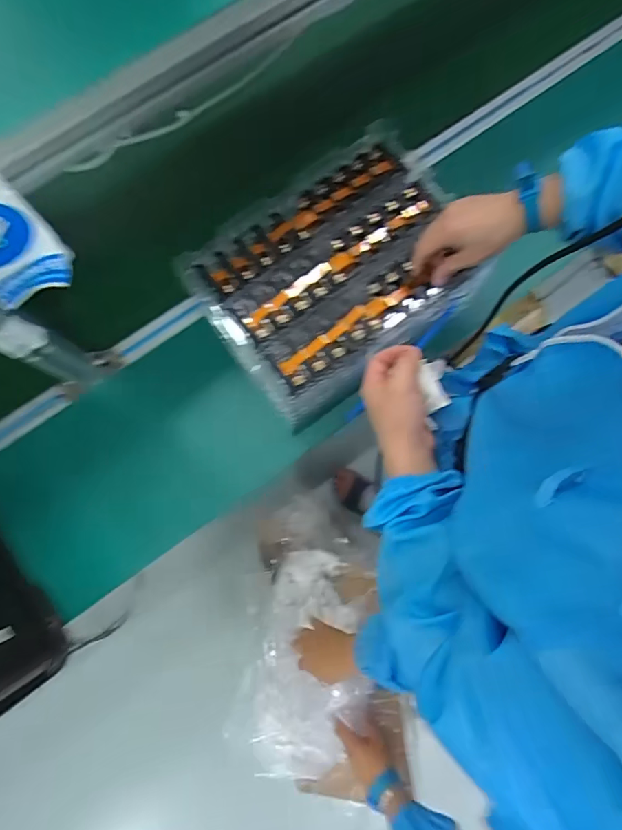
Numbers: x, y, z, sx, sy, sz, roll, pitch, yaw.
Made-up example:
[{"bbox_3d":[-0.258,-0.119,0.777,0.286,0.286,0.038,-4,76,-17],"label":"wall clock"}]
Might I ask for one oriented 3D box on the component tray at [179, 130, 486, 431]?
[{"bbox_3d":[0.038,-0.212,0.676,0.371,0.041,0.296,-35,81,-6],"label":"component tray"}]

